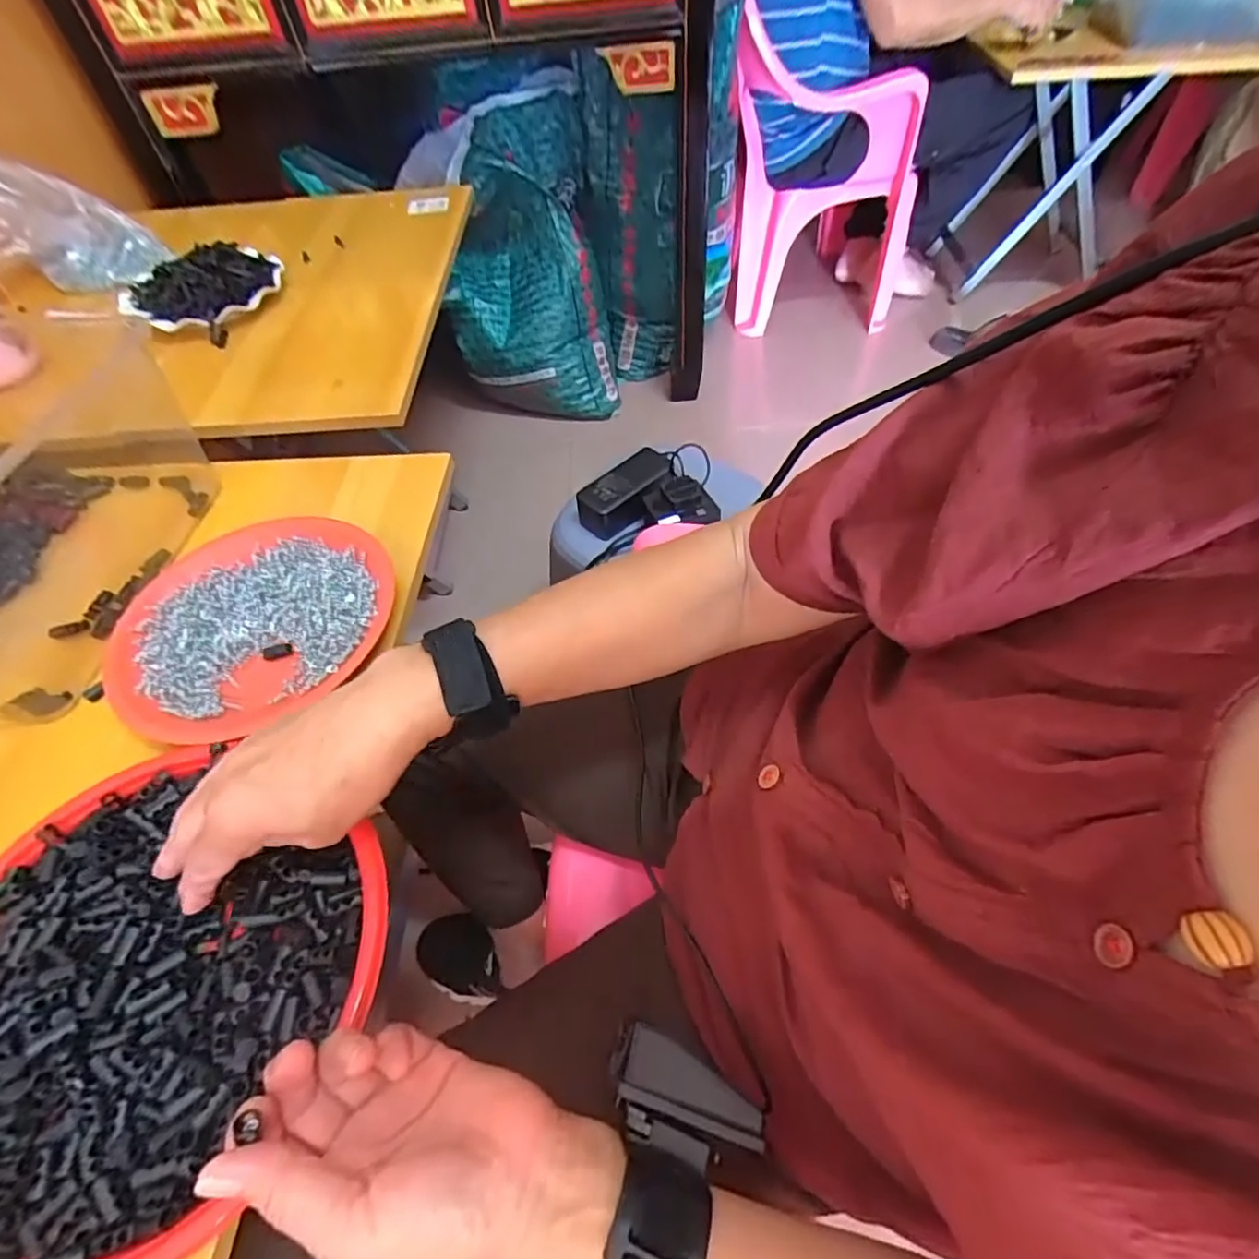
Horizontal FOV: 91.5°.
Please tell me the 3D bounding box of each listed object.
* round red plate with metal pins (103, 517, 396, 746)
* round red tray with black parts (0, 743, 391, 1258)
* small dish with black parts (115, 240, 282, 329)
[{"bbox_3d":[-0.271,-0.010,0.445,0.189,0.021,0.166,-33,59,-20],"label":"round red plate with metal pins"},{"bbox_3d":[-0.252,0.178,0.302,0.219,0.030,0.215,-1,54,2],"label":"round red tray with black parts"},{"bbox_3d":[-0.512,-0.407,0.725,0.182,0.046,0.129,-16,55,-9],"label":"small dish with black parts"}]

